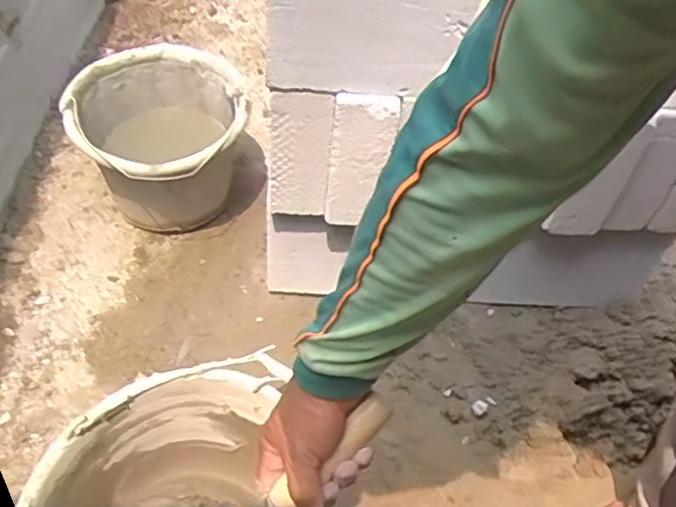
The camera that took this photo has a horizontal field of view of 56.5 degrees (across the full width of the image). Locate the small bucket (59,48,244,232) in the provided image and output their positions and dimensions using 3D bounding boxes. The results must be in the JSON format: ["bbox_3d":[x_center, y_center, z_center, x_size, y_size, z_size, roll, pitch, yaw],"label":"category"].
[{"bbox_3d":[-0.302,-0.177,1.089,0.268,0.231,0.342,-22,53,-20],"label":"small bucket"}]

